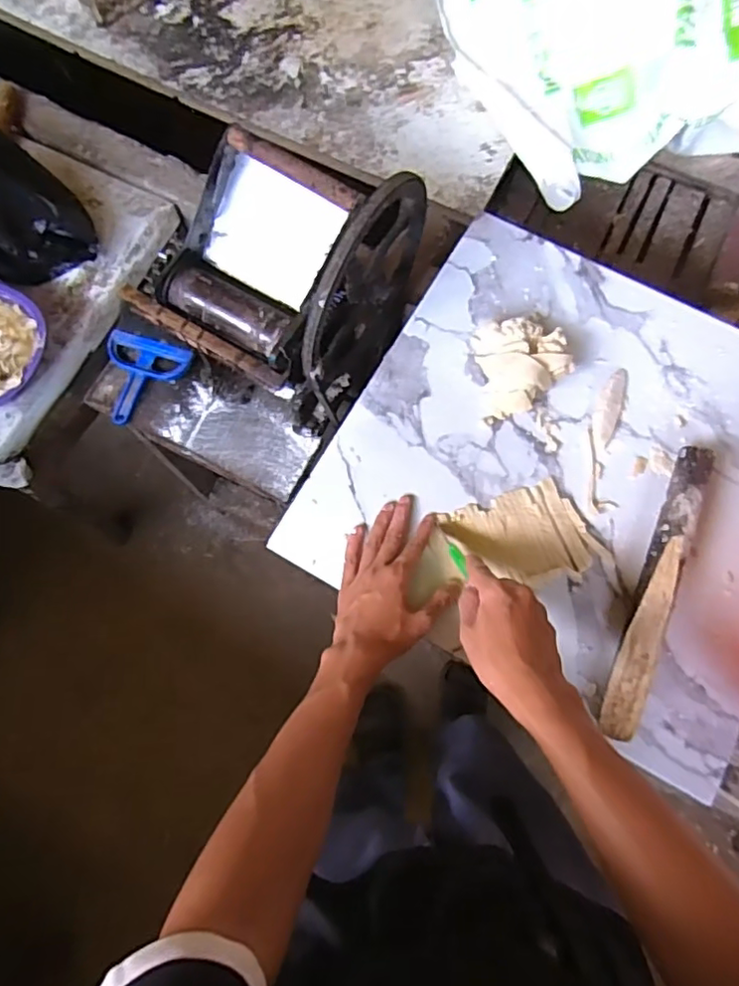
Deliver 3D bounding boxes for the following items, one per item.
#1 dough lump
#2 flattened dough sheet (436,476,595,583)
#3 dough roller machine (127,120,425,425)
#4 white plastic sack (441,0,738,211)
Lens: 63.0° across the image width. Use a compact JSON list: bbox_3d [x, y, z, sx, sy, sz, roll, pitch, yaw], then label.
[{"bbox_3d":[0.173,-0.144,0.674,0.097,0.046,0.112,-6,76,-3],"label":"dough lump"},{"bbox_3d":[0.155,0.047,0.633,0.141,0.016,0.098,-18,77,-6],"label":"flattened dough sheet"},{"bbox_3d":[-0.095,-0.261,0.790,0.253,0.356,0.292,32,77,7],"label":"dough roller machine"},{"bbox_3d":[0.490,-0.716,0.983,0.674,0.190,0.432,-11,76,-5],"label":"white plastic sack"}]

